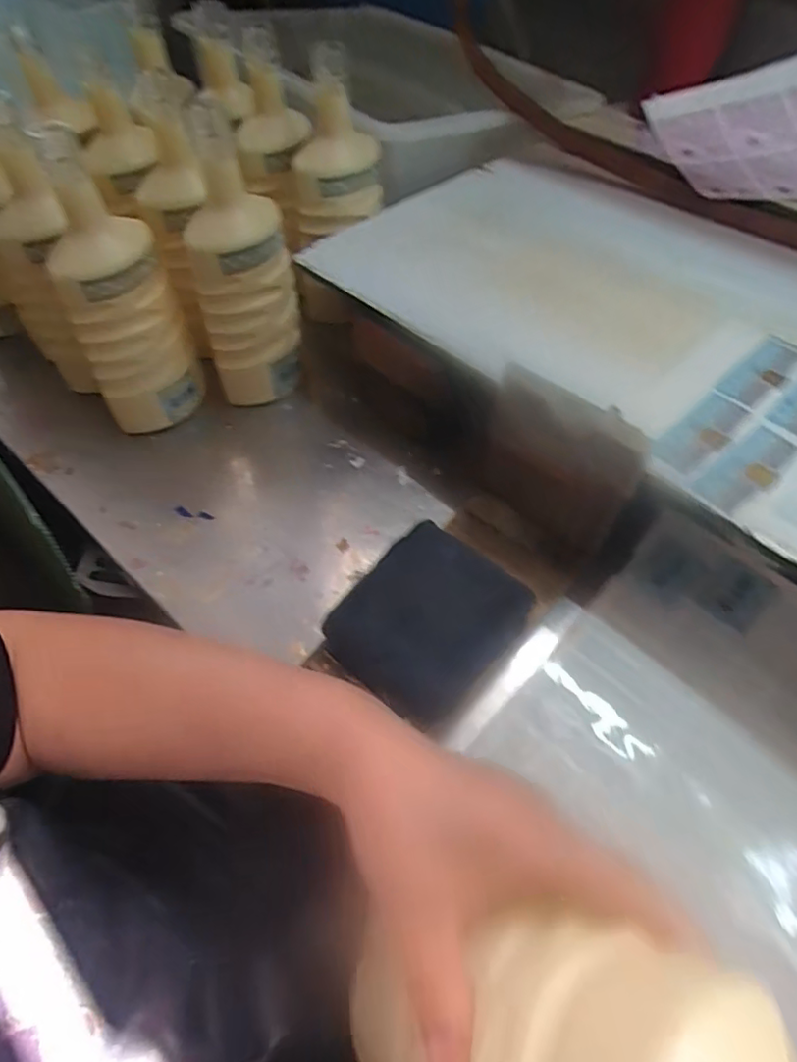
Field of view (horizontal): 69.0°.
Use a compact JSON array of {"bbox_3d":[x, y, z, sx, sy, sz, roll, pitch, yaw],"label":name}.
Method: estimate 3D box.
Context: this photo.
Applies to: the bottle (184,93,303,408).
[{"bbox_3d":[-0.143,-0.225,0.537,0.084,0.223,0.074,-3,60,-1],"label":"bottle"}]

